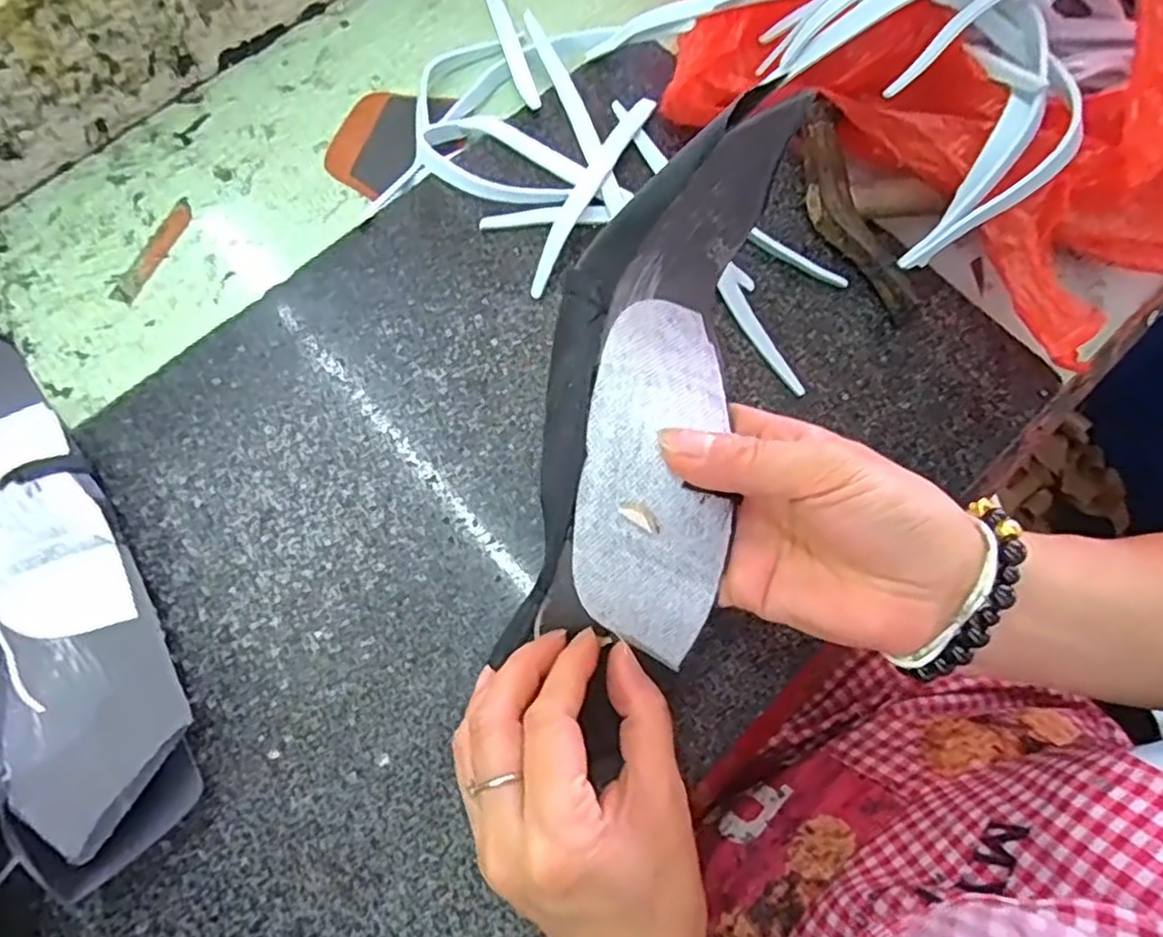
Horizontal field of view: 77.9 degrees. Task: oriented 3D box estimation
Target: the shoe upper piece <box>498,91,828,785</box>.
[{"bbox_3d":[0.029,-0.034,0.278,0.076,0.064,0.212,14,86,3],"label":"shoe upper piece"}]

